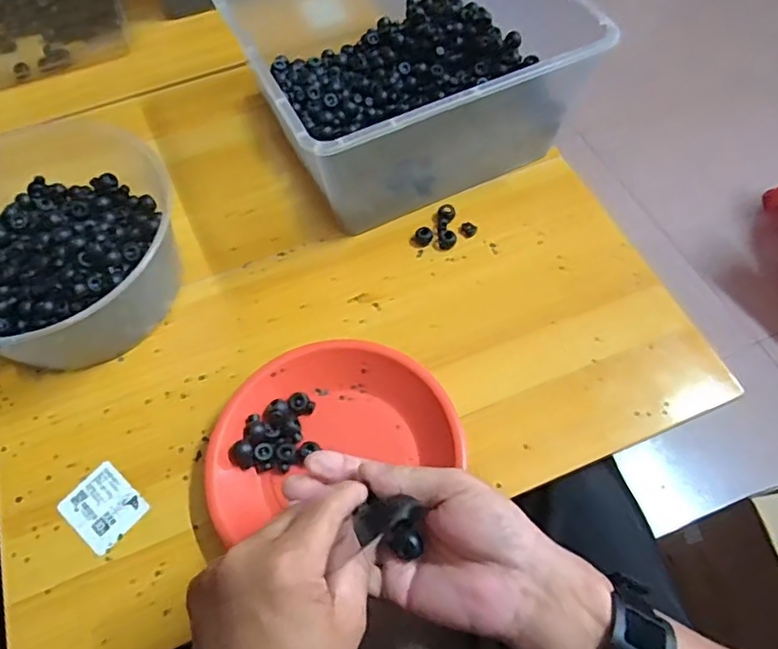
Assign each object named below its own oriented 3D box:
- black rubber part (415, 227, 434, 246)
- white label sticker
[{"bbox_3d":[0.035,-0.087,0.578,0.018,0.010,0.016,3,60,3],"label":"black rubber part"},{"bbox_3d":[-0.229,0.146,0.467,0.059,0.004,0.051,37,68,20],"label":"white label sticker"}]

